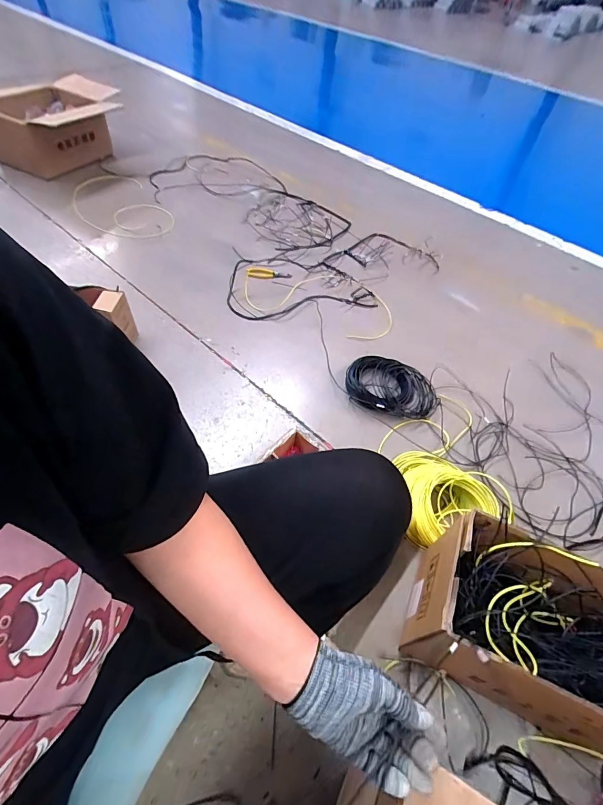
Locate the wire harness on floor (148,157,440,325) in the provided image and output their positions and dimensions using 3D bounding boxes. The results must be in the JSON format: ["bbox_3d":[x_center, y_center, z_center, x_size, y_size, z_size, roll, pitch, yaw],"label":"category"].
[{"bbox_3d":[-0.103,-0.839,1.695,0.858,0.067,1.331,-24,59,-22],"label":"wire harness on floor"}]

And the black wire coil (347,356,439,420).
[{"bbox_3d":[0.261,-0.040,1.093,0.261,0.048,0.192,24,54,12],"label":"black wire coil"}]

